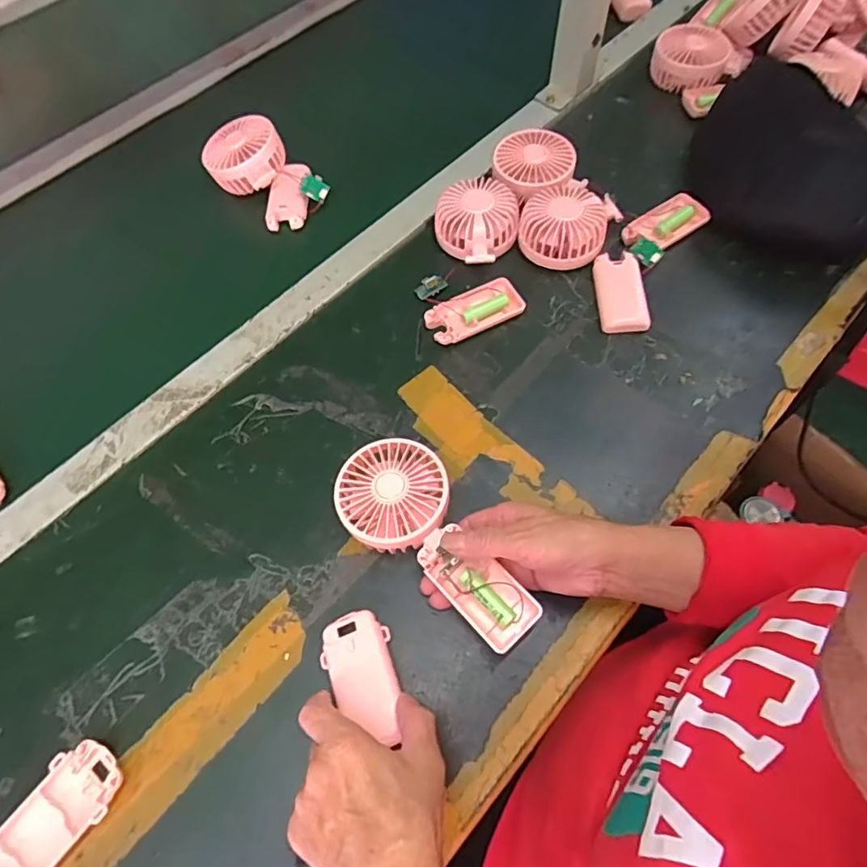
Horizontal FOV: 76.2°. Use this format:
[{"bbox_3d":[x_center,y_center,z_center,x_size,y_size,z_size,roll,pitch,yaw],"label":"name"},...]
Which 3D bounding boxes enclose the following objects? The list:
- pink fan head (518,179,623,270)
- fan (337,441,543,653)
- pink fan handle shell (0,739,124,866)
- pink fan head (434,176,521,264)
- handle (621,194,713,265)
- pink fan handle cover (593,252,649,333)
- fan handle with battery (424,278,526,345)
[{"bbox_3d":[0.141,-0.221,0.581,0.087,0.047,0.103,31,68,17],"label":"pink fan head"},{"bbox_3d":[0.001,0.082,0.427,0.083,0.035,0.183,-40,75,-16],"label":"fan"},{"bbox_3d":[-0.254,0.257,0.367,0.049,0.011,0.095,37,70,19],"label":"pink fan handle shell"},{"bbox_3d":[0.047,-0.226,0.586,0.082,0.045,0.091,34,70,18],"label":"pink fan head"},{"bbox_3d":[0.245,-0.219,0.590,0.105,0.014,0.052,-38,68,-15],"label":"handle"},{"bbox_3d":[0.188,-0.141,0.558,0.044,0.018,0.091,-2,63,2],"label":"pink fan handle cover"},{"bbox_3d":[0.041,-0.122,0.555,0.097,0.016,0.042,-24,65,-9],"label":"fan handle with battery"}]

